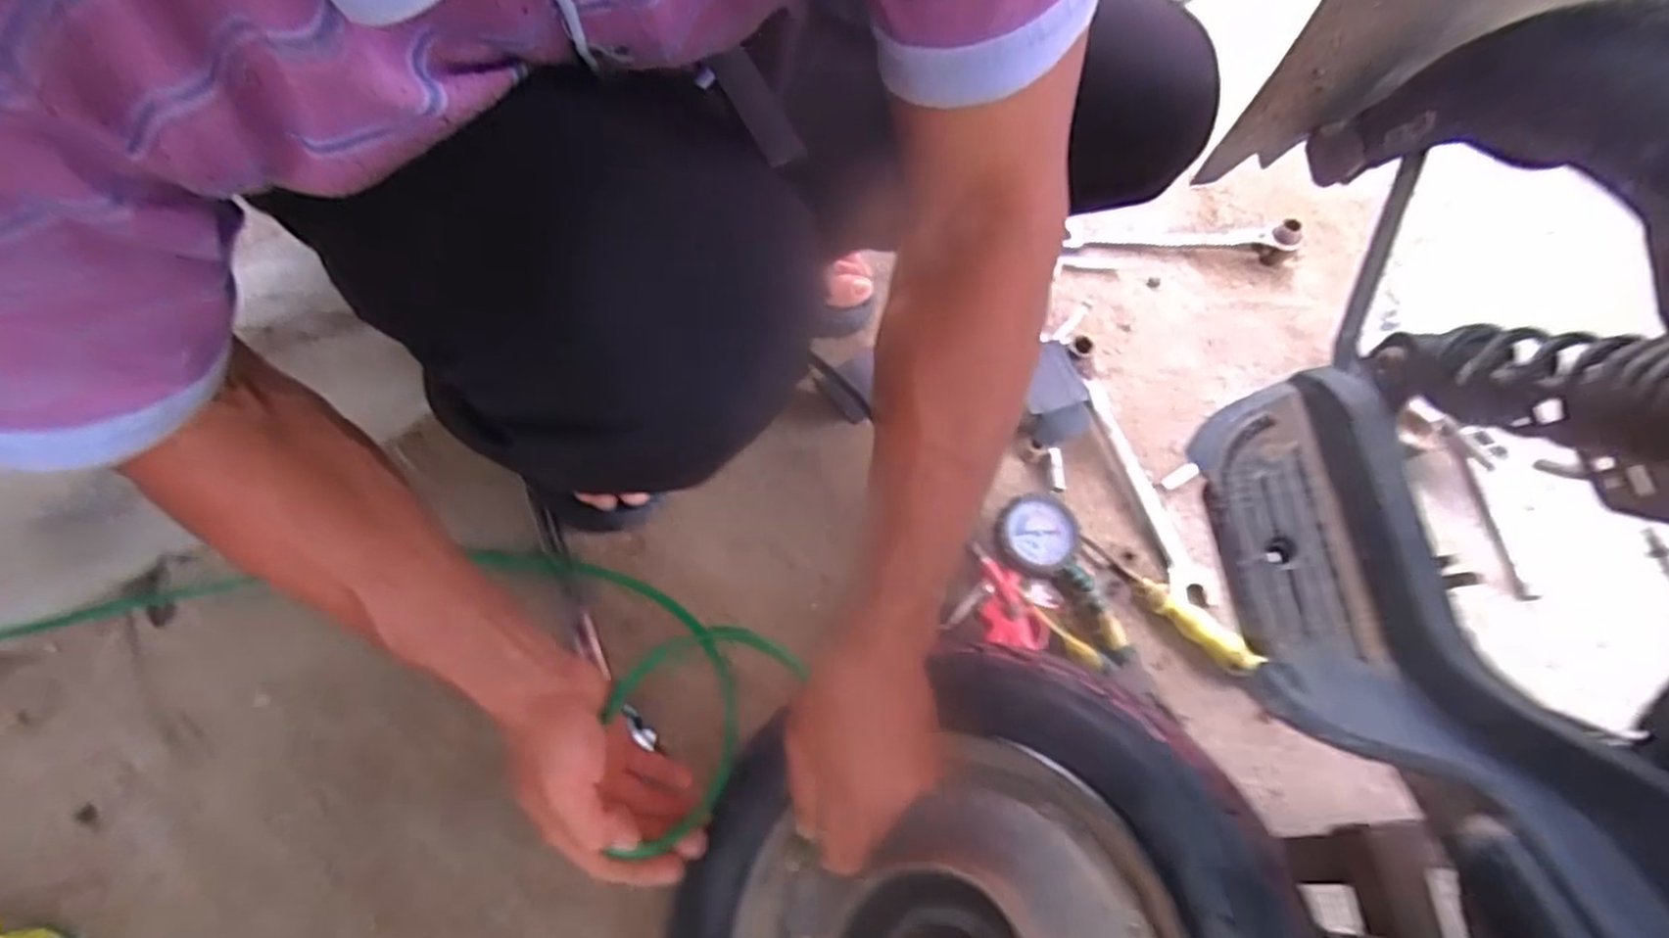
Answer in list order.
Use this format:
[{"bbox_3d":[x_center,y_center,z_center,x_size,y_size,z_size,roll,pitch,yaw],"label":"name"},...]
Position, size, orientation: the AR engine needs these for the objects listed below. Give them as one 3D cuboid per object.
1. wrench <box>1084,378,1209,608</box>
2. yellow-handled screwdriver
[{"bbox_3d":[0.287,0.017,0.717,0.030,0.007,0.225,-13,72,-13],"label":"wrench"},{"bbox_3d":[0.288,0.114,0.663,0.022,0.038,0.163,-37,70,-21],"label":"yellow-handled screwdriver"}]

